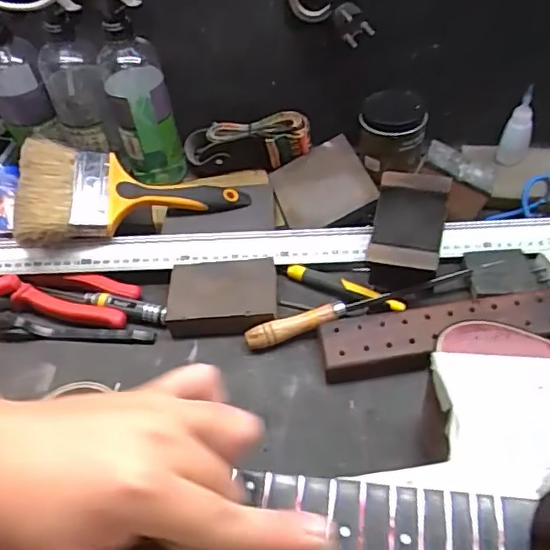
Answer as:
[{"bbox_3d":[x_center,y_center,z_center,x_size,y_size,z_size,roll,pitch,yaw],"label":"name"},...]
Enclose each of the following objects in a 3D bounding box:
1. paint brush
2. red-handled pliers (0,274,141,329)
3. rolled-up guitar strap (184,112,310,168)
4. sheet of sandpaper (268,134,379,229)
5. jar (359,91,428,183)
[{"bbox_3d":[-0.147,-0.081,0.593,0.224,0.029,0.106,1,69,-16],"label":"paint brush"},{"bbox_3d":[-0.254,0.025,0.552,0.236,0.023,0.058,-4,48,3],"label":"red-handled pliers"},{"bbox_3d":[-0.033,-0.158,0.669,0.154,0.051,0.052,0,47,23],"label":"rolled-up guitar strap"},{"bbox_3d":[0.049,-0.097,0.615,0.096,0.007,0.117,-26,46,8],"label":"sheet of sandpaper"},{"bbox_3d":[0.128,-0.150,0.621,0.067,0.072,0.072,-3,48,4],"label":"jar"}]

